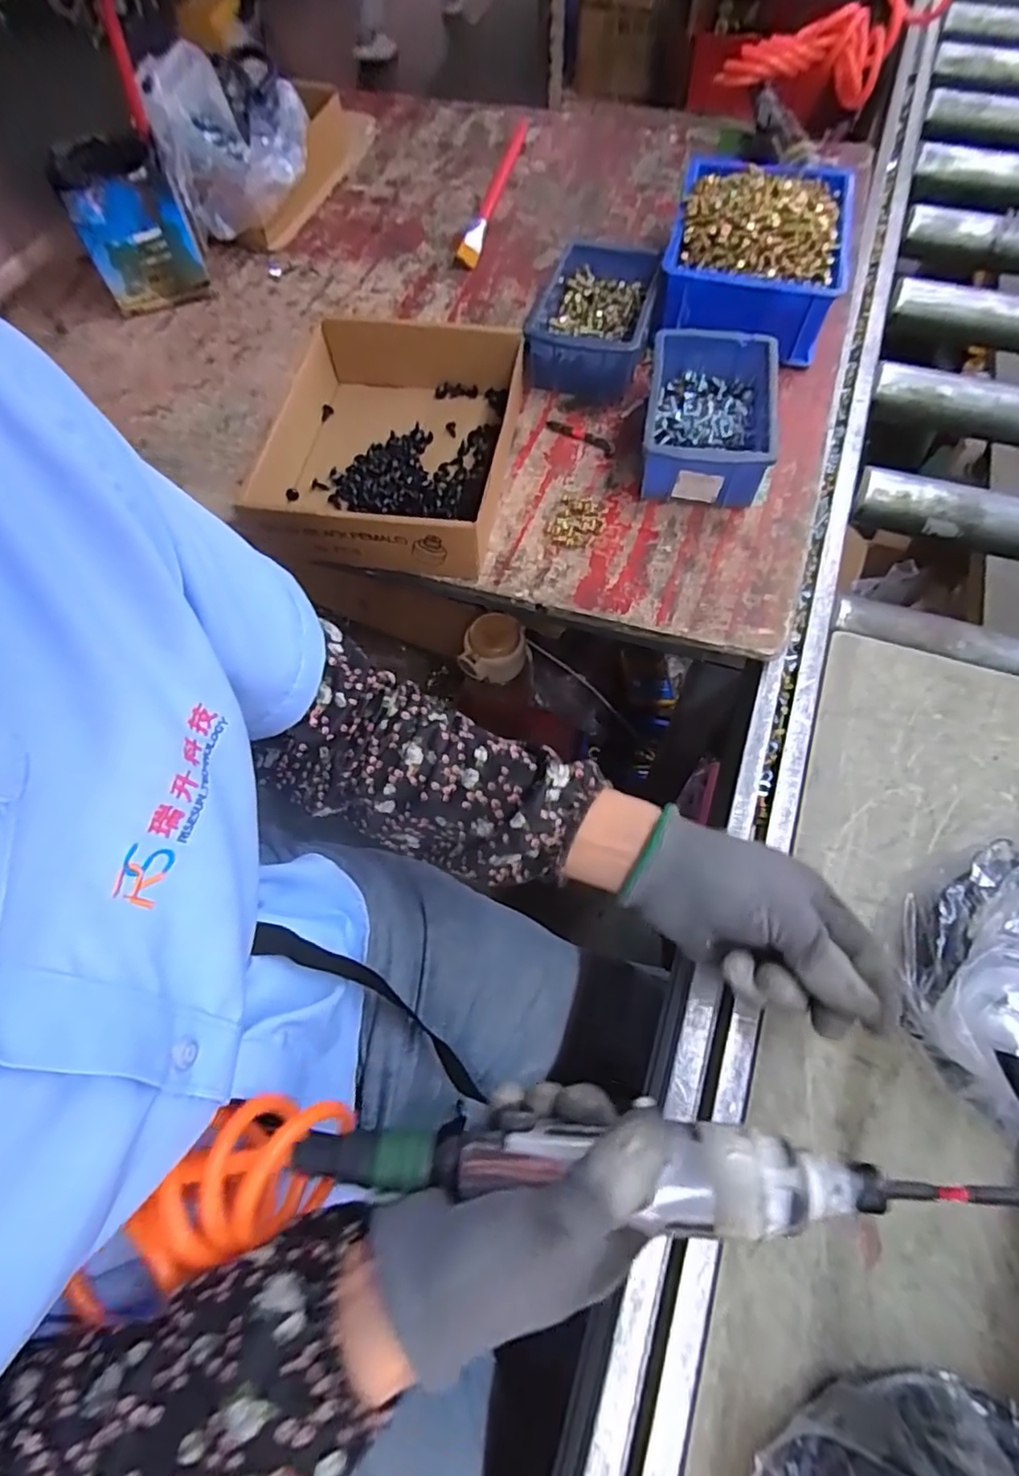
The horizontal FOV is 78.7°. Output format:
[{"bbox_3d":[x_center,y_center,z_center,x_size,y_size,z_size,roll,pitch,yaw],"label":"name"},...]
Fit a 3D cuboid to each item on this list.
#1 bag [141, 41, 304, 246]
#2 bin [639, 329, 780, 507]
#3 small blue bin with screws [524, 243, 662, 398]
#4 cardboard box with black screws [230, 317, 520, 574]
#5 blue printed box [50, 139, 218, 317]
[{"bbox_3d":[-0.274,-0.607,0.637,0.141,0.129,0.153,-17,65,-4],"label":"bag"},{"bbox_3d":[0.159,-0.253,0.494,0.101,0.053,0.147,6,66,7],"label":"bin"},{"bbox_3d":[0.074,-0.373,0.556,0.099,0.050,0.146,10,66,9],"label":"small blue bin with screws"},{"bbox_3d":[-0.098,-0.232,0.490,0.183,0.055,0.217,7,65,6],"label":"cardboard box with black screws"},{"bbox_3d":[-0.354,-0.481,0.593,0.091,0.109,0.083,-21,65,-6],"label":"blue printed box"}]

